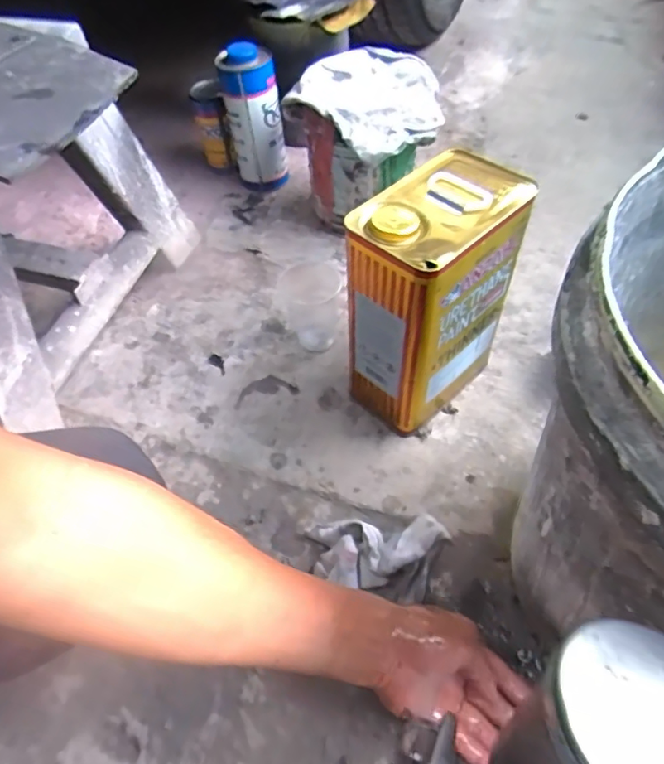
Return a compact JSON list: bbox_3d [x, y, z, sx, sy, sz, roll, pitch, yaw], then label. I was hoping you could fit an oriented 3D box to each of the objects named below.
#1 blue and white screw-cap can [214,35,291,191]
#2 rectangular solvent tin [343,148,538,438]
[{"bbox_3d":[-0.129,-0.429,0.899,0.087,0.220,0.080,-15,56,-5],"label":"blue and white screw-cap can"},{"bbox_3d":[0.105,-0.085,0.591,0.113,0.256,0.180,38,67,26],"label":"rectangular solvent tin"}]

